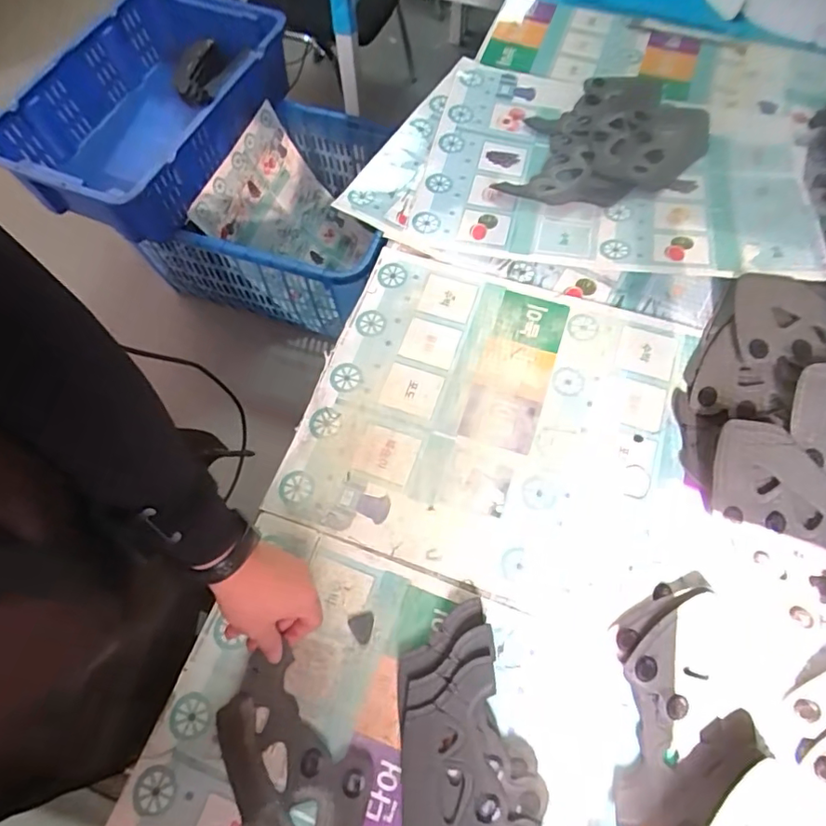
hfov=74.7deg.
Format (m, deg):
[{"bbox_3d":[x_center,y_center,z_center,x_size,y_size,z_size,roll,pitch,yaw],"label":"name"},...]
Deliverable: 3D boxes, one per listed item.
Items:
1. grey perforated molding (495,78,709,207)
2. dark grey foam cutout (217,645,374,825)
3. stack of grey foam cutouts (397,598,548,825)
[{"bbox_3d":[0.294,-0.409,0.837,0.350,0.025,0.223,-37,71,-15],"label":"grey perforated molding"},{"bbox_3d":[-0.106,0.333,0.502,0.119,0.010,0.202,-21,68,-9],"label":"dark grey foam cutout"},{"bbox_3d":[0.050,0.318,0.493,0.122,0.028,0.258,-2,66,-1],"label":"stack of grey foam cutouts"}]

